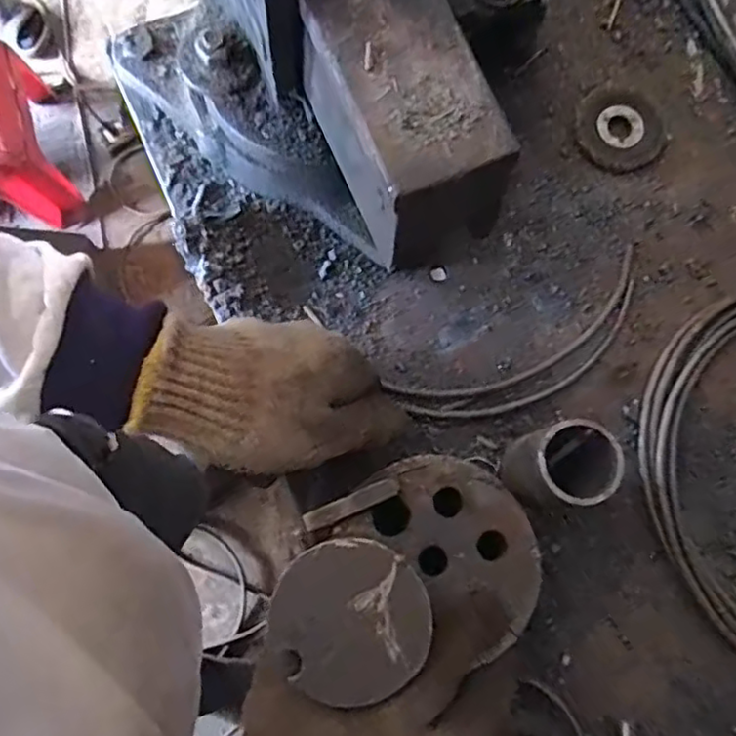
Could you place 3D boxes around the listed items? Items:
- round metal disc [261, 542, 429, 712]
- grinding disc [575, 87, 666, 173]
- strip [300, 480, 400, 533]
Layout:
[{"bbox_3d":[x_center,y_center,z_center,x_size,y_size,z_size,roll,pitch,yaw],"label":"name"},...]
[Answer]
[{"bbox_3d":[-0.007,0.112,0.288,0.069,0.004,0.065,0,77,-1],"label":"round metal disc"},{"bbox_3d":[0.170,-0.162,0.431,0.056,0.007,0.061,0,77,-1],"label":"grinding disc"},{"bbox_3d":[-0.008,0.069,0.323,0.050,0.004,0.009,-22,78,-6],"label":"strip"}]

